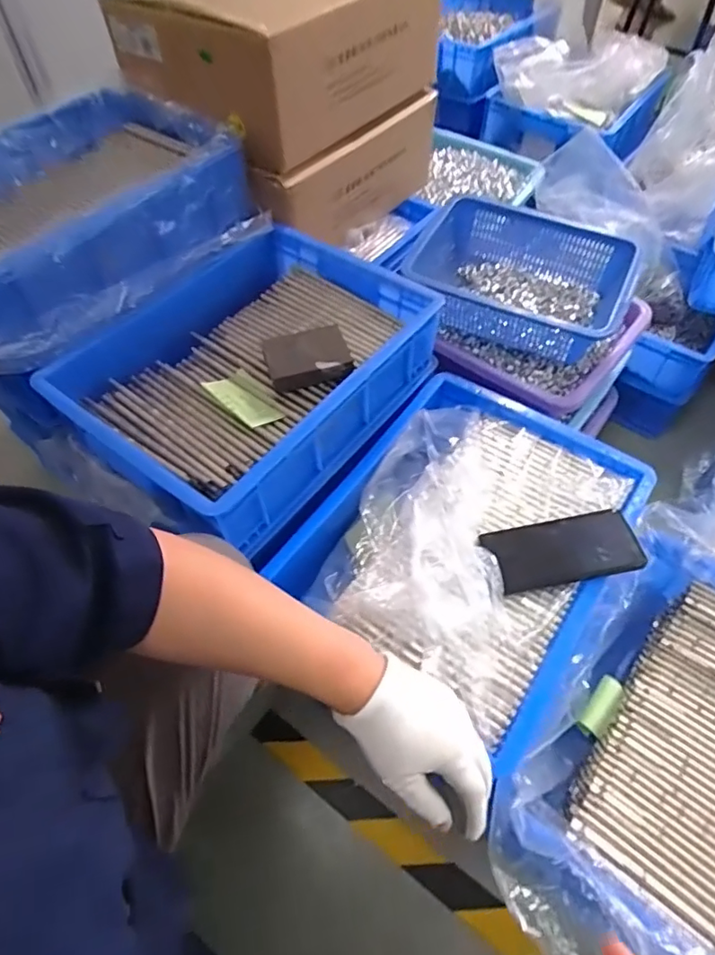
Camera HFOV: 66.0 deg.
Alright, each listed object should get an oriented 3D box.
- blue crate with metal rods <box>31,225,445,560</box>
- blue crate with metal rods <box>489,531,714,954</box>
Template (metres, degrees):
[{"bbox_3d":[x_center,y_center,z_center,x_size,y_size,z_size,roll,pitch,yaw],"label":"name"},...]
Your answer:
[{"bbox_3d":[-0.122,-0.130,0.690,0.303,0.110,0.412,35,63,23],"label":"blue crate with metal rods"},{"bbox_3d":[0.353,0.308,0.580,0.283,0.142,0.465,37,63,24],"label":"blue crate with metal rods"}]

